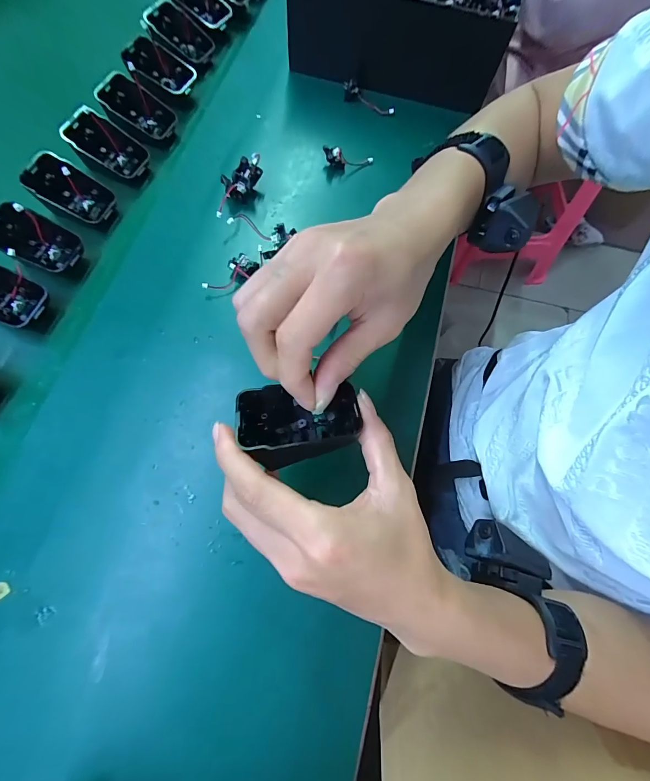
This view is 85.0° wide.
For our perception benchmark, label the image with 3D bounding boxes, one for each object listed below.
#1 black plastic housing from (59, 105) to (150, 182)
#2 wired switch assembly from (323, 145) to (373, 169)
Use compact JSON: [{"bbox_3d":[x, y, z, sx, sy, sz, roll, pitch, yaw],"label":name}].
[{"bbox_3d":[-0.218,-0.243,0.361,0.072,0.029,0.043,32,85,-25],"label":"black plastic housing"},{"bbox_3d":[0.025,-0.245,0.374,0.053,0.013,0.018,1,69,-15],"label":"wired switch assembly"}]

